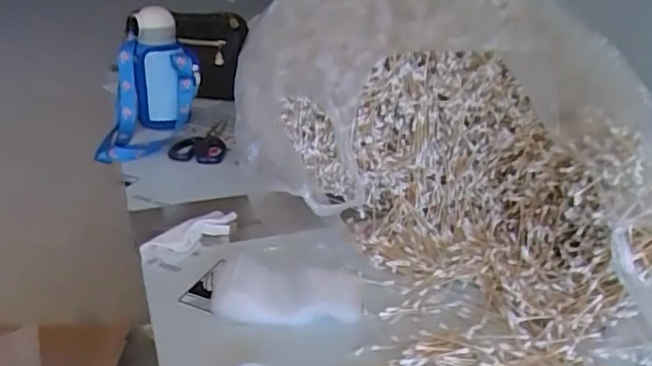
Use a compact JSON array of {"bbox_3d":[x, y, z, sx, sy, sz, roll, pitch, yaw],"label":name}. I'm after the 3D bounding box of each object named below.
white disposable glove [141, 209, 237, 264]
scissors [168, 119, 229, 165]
[{"bbox_3d":[-0.178,0.067,0.762,0.042,0.016,0.136,23,33,32],"label":"white disposable glove"},{"bbox_3d":[-0.222,-0.075,1.044,0.093,0.018,0.153,2,28,-4],"label":"scissors"}]

